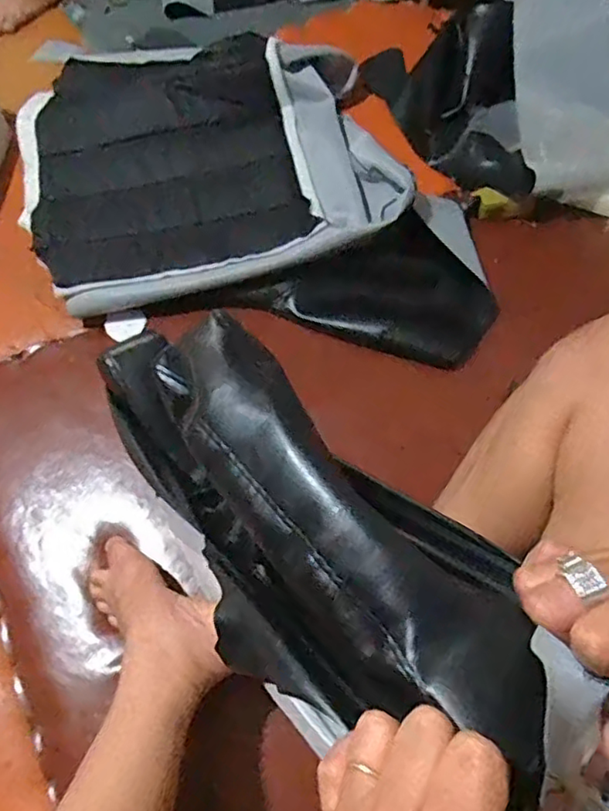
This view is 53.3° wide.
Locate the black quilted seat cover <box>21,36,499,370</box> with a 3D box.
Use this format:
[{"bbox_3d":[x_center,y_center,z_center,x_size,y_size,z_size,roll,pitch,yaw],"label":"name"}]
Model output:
[{"bbox_3d":[-0.083,-0.353,0.909,0.726,0.105,0.522,9,64,3],"label":"black quilted seat cover"}]

